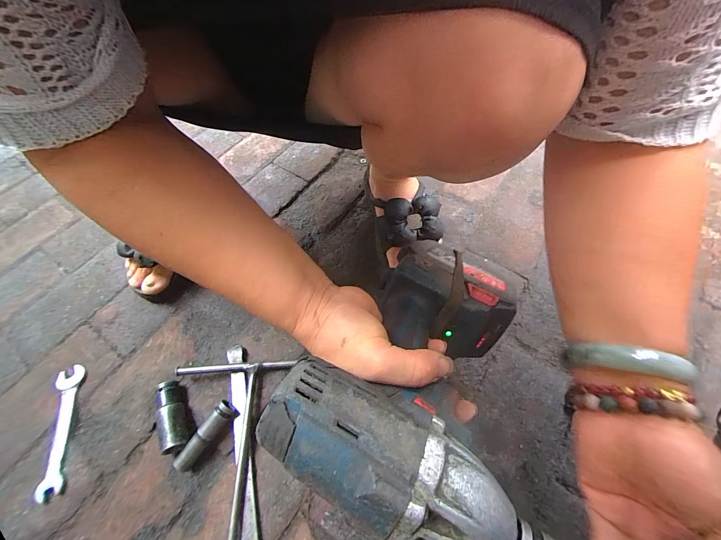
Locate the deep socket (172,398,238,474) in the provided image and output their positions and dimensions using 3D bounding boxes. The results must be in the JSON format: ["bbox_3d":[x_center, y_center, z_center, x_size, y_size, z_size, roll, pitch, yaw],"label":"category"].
[{"bbox_3d":[-0.181,0.195,0.358,0.021,0.025,0.081,36,68,21],"label":"deep socket"}]

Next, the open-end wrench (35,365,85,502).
[{"bbox_3d":[-0.377,0.196,0.382,0.031,0.010,0.149,-17,61,-6],"label":"open-end wrench"}]

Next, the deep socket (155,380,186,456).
[{"bbox_3d":[-0.230,0.178,0.373,0.027,0.027,0.080,-25,62,-11],"label":"deep socket"}]

